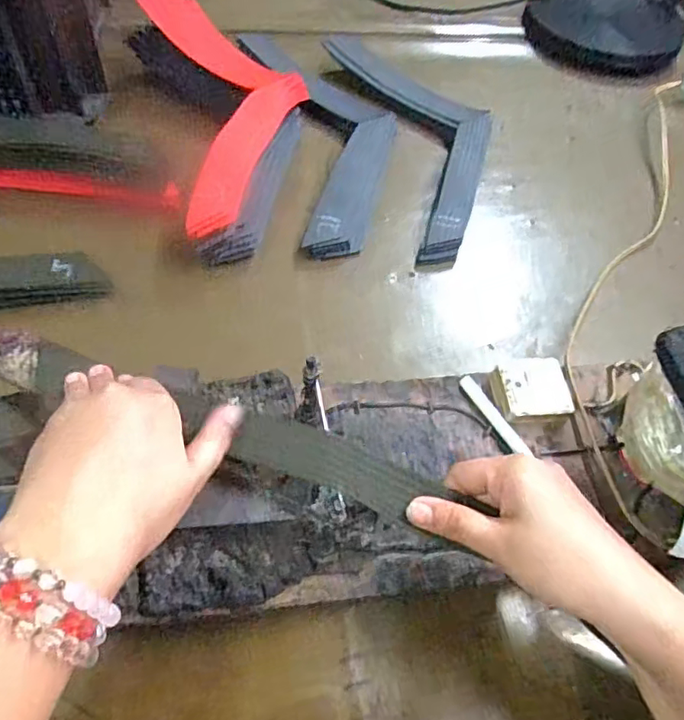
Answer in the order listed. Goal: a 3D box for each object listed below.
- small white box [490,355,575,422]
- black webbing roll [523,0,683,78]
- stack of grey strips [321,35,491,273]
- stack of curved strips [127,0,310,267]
[{"bbox_3d":[0.137,0.021,0.429,0.052,0.019,0.048,1,54,-5],"label":"small white box"},{"bbox_3d":[0.350,-0.449,0.798,0.201,0.039,0.197,3,54,-4],"label":"black webbing roll"},{"bbox_3d":[0.092,-0.259,0.650,0.138,0.030,0.372,-10,56,-13],"label":"stack of grey strips"},{"bbox_3d":[-0.109,-0.250,0.585,0.146,0.076,0.328,-14,60,-13],"label":"stack of curved strips"}]

